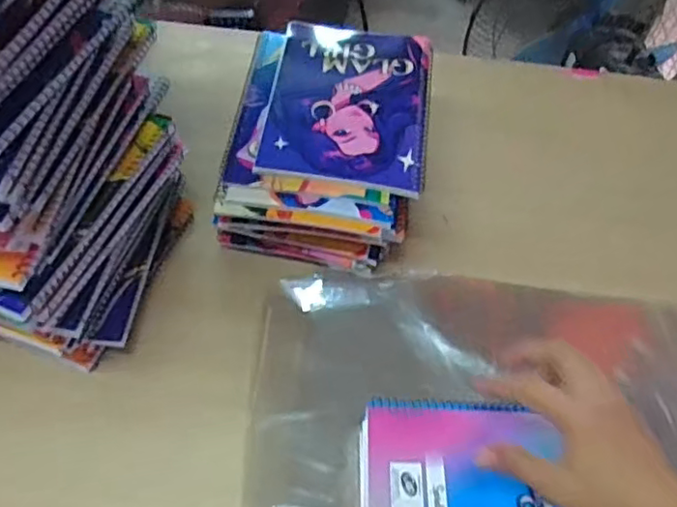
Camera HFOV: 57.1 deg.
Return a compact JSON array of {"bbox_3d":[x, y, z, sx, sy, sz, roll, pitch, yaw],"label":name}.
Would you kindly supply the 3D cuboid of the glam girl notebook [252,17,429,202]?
[{"bbox_3d":[0.011,-0.144,0.587,0.147,0.012,0.199,7,55,1],"label":"glam girl notebook"}]

